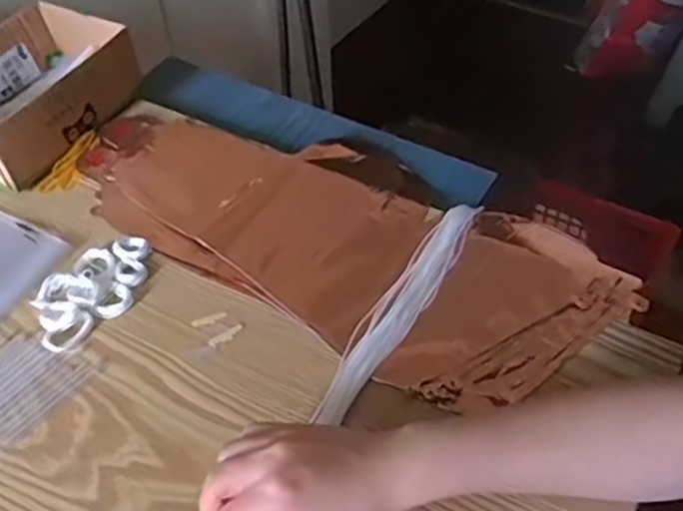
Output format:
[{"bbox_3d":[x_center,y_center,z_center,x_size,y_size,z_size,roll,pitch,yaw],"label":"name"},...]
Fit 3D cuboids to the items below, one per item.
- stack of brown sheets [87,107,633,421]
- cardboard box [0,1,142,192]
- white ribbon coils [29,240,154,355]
[{"bbox_3d":[-0.008,-0.030,0.587,0.460,0.013,0.201,27,55,22],"label":"stack of brown sheets"},{"bbox_3d":[-0.297,-0.156,0.656,0.137,0.062,0.183,25,55,21],"label":"cardboard box"},{"bbox_3d":[-0.197,0.024,0.553,0.064,0.011,0.111,28,56,23],"label":"white ribbon coils"}]

